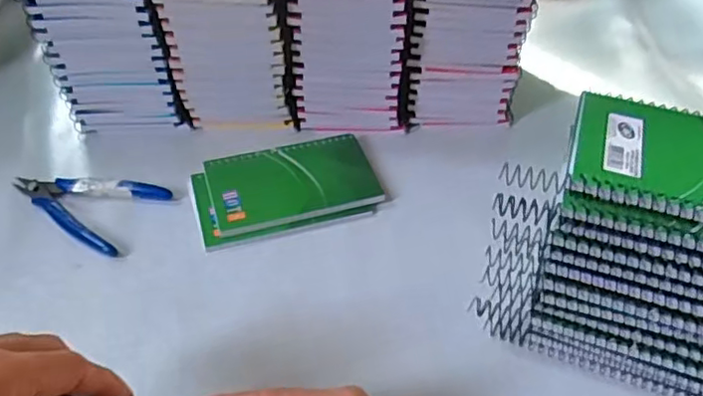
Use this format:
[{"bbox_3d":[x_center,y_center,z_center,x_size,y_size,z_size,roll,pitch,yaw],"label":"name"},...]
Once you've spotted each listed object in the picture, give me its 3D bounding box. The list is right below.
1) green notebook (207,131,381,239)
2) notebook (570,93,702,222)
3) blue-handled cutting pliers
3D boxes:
[{"bbox_3d":[-0.047,-0.015,0.492,0.127,0.006,0.077,-12,54,-11],"label":"green notebook"},{"bbox_3d":[0.193,-0.020,0.323,0.142,0.009,0.092,15,49,13],"label":"notebook"},{"bbox_3d":[-0.206,-0.002,0.480,0.110,0.008,0.068,22,50,18],"label":"blue-handled cutting pliers"}]

